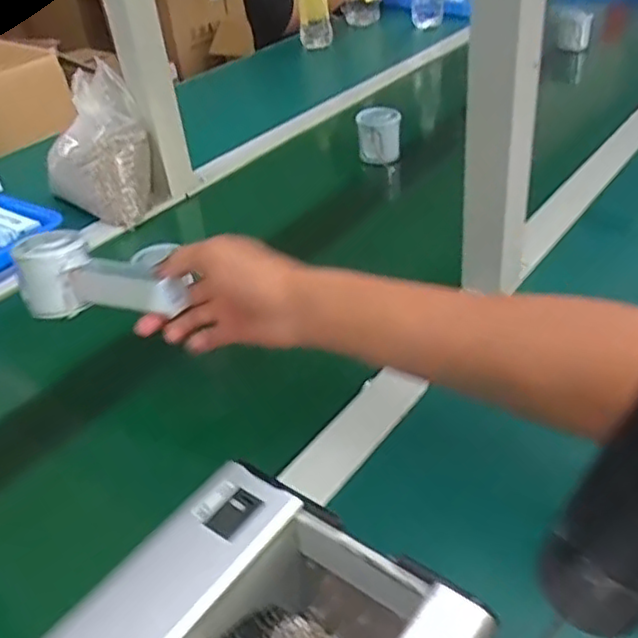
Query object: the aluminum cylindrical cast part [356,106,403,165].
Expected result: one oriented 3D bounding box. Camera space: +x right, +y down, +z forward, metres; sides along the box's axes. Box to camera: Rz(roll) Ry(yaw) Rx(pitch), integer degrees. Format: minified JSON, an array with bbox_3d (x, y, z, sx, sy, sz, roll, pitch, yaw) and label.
[{"bbox_3d":[0.079,-0.242,0.879,0.056,0.061,0.054,0,37,8],"label":"aluminum cylindrical cast part"}]

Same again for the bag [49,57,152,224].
[{"bbox_3d":[-0.264,-0.201,0.792,0.120,0.146,0.117,-18,38,-16],"label":"bag"}]

